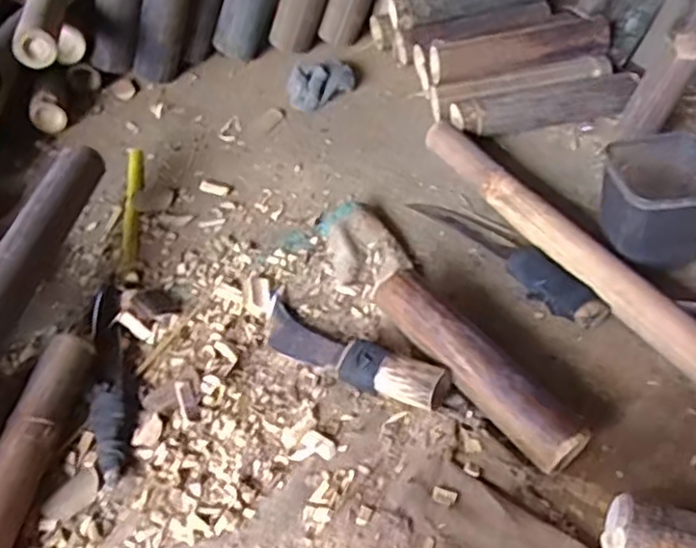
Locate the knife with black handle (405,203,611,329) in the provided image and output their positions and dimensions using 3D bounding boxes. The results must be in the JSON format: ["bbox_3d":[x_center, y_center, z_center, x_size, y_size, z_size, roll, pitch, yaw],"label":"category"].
[{"bbox_3d":[0.186,-0.032,0.832,0.058,0.033,0.298,-32,52,-23],"label":"knife with black handle"}]

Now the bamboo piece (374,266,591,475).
[{"bbox_3d":[0.129,0.088,0.696,0.061,0.059,0.266,-30,51,-22],"label":"bamboo piece"}]

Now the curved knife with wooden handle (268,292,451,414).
[{"bbox_3d":[-0.002,0.079,0.730,0.236,0.041,0.063,22,52,23],"label":"curved knife with wooden handle"}]

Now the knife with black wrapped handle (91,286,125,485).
[{"bbox_3d":[-0.263,0.107,0.743,0.033,0.023,0.273,-14,47,-8],"label":"knife with black wrapped handle"}]

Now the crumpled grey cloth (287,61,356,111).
[{"bbox_3d":[-0.042,-0.310,1.112,0.113,0.047,0.076,-12,47,-7],"label":"crumpled grey cloth"}]

